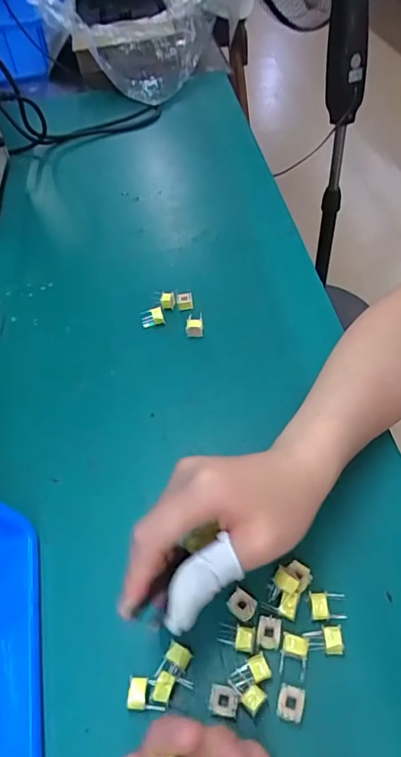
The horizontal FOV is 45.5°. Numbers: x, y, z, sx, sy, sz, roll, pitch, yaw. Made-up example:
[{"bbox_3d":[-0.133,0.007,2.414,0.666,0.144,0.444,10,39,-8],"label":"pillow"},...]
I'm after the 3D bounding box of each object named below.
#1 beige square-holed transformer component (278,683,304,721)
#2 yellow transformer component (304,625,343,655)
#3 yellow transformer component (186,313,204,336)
[{"bbox_3d":[0.053,0.194,0.284,0.014,0.020,0.017,8,52,11],"label":"beige square-holed transformer component"},{"bbox_3d":[0.075,0.161,0.293,0.021,0.009,0.015,-4,51,1],"label":"yellow transformer component"},{"bbox_3d":[-0.006,-0.055,0.483,0.017,0.016,0.017,-3,51,2],"label":"yellow transformer component"}]

